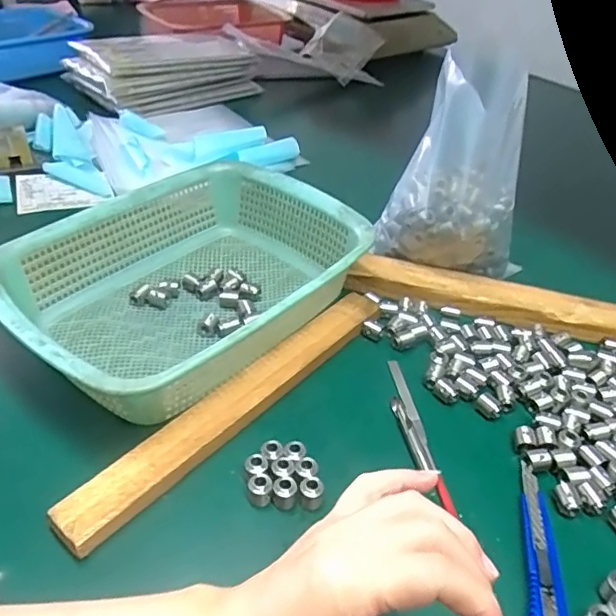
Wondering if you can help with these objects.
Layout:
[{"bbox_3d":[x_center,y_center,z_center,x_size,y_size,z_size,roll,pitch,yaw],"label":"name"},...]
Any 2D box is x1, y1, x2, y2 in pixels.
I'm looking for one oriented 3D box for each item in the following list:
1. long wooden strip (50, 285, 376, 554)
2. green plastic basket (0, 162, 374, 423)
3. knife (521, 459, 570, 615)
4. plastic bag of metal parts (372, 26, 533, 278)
[{"bbox_3d":[-0.046,0.065,0.438,0.038,0.014,0.319,31,47,29],"label":"long wooden strip"},{"bbox_3d":[-0.103,-0.025,0.495,0.219,0.071,0.292,31,47,29],"label":"green plastic basket"},{"bbox_3d":[0.151,0.156,0.356,0.026,0.011,0.133,13,41,11],"label":"knife"},{"bbox_3d":[0.151,-0.133,0.541,0.111,0.206,0.105,-22,46,-27],"label":"plastic bag of metal parts"}]

